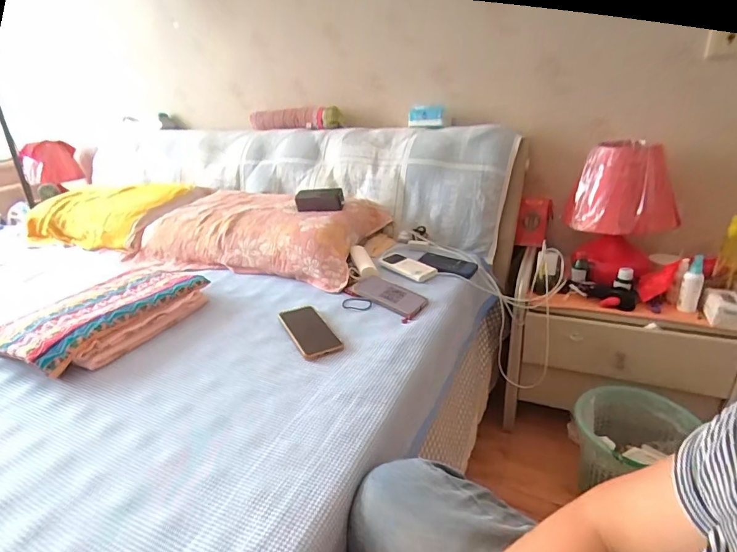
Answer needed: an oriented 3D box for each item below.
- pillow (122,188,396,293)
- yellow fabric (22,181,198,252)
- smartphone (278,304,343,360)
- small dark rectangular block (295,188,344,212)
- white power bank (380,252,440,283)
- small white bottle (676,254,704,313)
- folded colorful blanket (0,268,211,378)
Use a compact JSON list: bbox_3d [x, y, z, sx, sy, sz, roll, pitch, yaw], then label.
[{"bbox_3d":[-0.321,-0.142,1.221,0.680,0.124,0.353,7,26,22],"label":"pillow"},{"bbox_3d":[-0.923,-0.228,1.484,0.553,0.149,0.360,6,26,19],"label":"yellow fabric"},{"bbox_3d":[-0.116,0.103,0.808,0.075,0.016,0.171,-15,27,-25],"label":"smartphone"},{"bbox_3d":[-0.137,-0.214,1.156,0.135,0.050,0.049,2,25,12],"label":"small dark rectangular block"},{"bbox_3d":[0.100,-0.026,1.050,0.074,0.021,0.159,-22,30,-36],"label":"white power bank"},{"bbox_3d":[0.744,0.020,0.949,0.040,0.123,0.039,-21,30,-35],"label":"small white bottle"},{"bbox_3d":[-0.544,0.078,0.864,0.245,0.072,0.347,8,27,24],"label":"folded colorful blanket"}]

